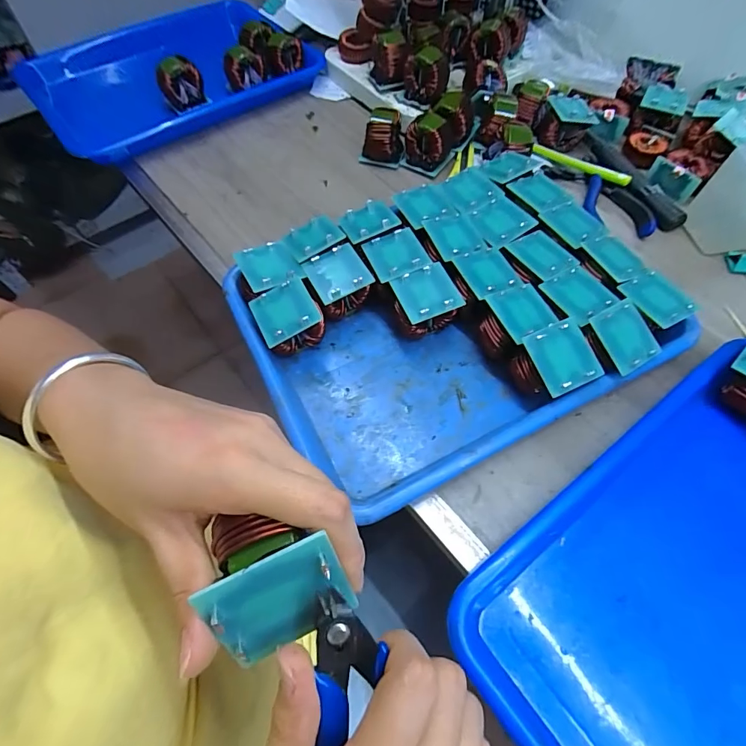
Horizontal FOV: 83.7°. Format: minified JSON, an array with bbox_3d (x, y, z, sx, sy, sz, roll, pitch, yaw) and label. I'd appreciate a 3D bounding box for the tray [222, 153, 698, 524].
[{"bbox_3d":[0.059,-0.054,0.343,0.304,0.053,0.237,-25,63,-13],"label":"tray"}]

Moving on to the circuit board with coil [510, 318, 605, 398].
[{"bbox_3d":[0.133,-0.009,0.307,0.049,0.035,0.048,-22,80,-6],"label":"circuit board with coil"}]

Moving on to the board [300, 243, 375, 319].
[{"bbox_3d":[-0.029,-0.072,0.352,0.045,0.044,0.047,-26,64,-14],"label":"board"}]

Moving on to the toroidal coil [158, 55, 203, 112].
[{"bbox_3d":[-0.233,-0.350,0.509,0.049,0.047,0.036,-23,63,-12],"label":"toroidal coil"}]

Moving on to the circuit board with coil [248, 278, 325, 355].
[{"bbox_3d":[-0.065,-0.036,0.334,0.048,0.049,0.052,-24,63,-12],"label":"circuit board with coil"}]

